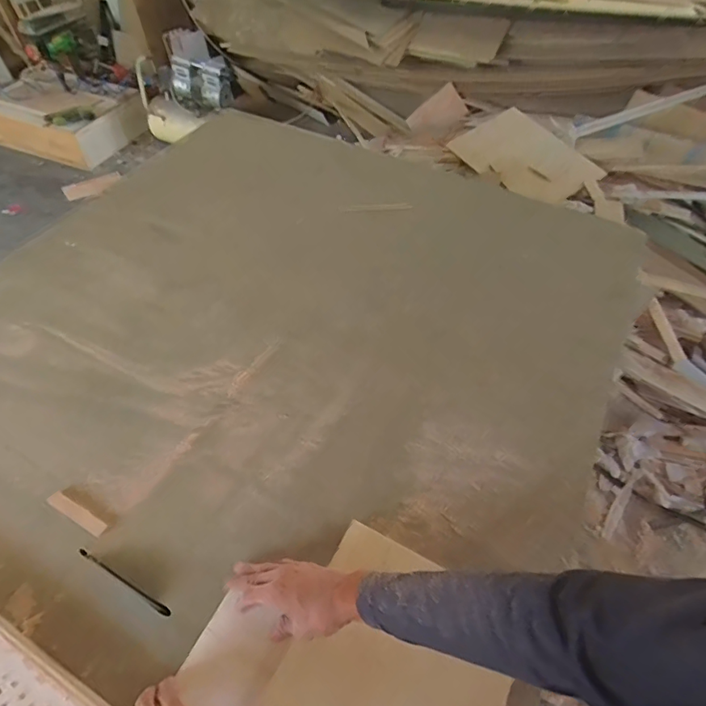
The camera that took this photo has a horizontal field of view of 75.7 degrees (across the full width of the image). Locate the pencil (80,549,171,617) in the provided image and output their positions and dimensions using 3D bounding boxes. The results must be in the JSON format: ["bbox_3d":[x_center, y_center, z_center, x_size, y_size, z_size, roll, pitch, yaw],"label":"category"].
[{"bbox_3d":[-0.307,0.306,0.608,0.158,0.006,0.009,24,56,16],"label":"pencil"}]

